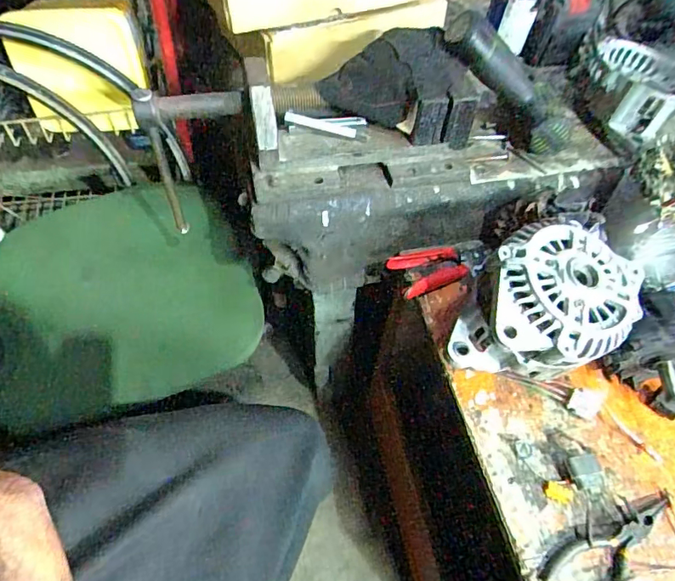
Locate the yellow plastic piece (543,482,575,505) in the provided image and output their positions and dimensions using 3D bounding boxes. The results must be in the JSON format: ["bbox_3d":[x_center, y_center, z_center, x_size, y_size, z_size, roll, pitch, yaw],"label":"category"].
[{"bbox_3d":[0.204,0.187,0.462,0.026,0.006,0.015,15,56,7],"label":"yellow plastic piece"}]

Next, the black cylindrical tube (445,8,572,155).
[{"bbox_3d":[0.201,-0.238,0.584,0.192,0.055,0.048,42,56,-18],"label":"black cylindrical tube"}]

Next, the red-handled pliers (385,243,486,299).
[{"bbox_3d":[0.129,-0.029,0.605,0.130,0.030,0.061,-14,57,-13],"label":"red-handled pliers"}]

